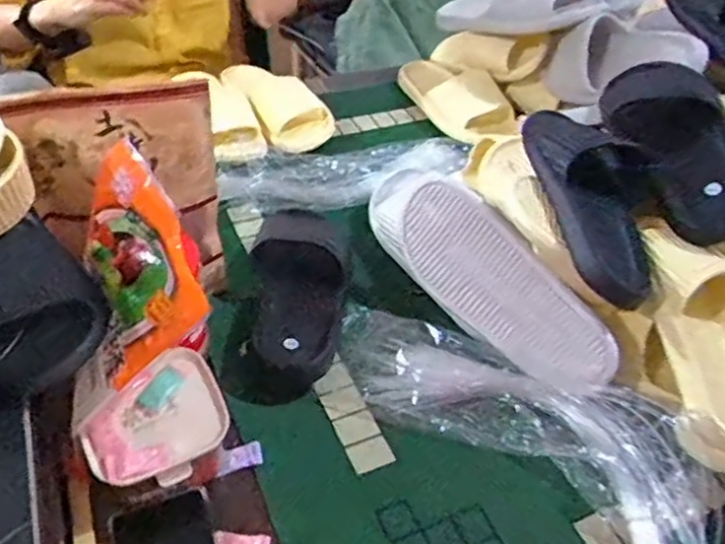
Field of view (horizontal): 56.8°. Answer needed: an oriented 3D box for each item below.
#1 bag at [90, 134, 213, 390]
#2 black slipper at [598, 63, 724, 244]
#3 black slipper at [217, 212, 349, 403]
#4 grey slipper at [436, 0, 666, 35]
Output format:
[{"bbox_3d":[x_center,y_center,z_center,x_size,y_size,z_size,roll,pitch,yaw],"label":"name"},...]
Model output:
[{"bbox_3d":[-0.176,-0.011,0.534,0.035,0.105,0.179,10,51,-56],"label":"bag"},{"bbox_3d":[0.328,-0.144,0.711,0.121,0.078,0.243,8,43,1],"label":"black slipper"},{"bbox_3d":[-0.074,0.024,0.728,0.120,0.054,0.262,5,43,-2],"label":"black slipper"},{"bbox_3d":[0.280,-0.410,1.008,0.313,0.073,0.132,-6,43,4],"label":"grey slipper"}]

